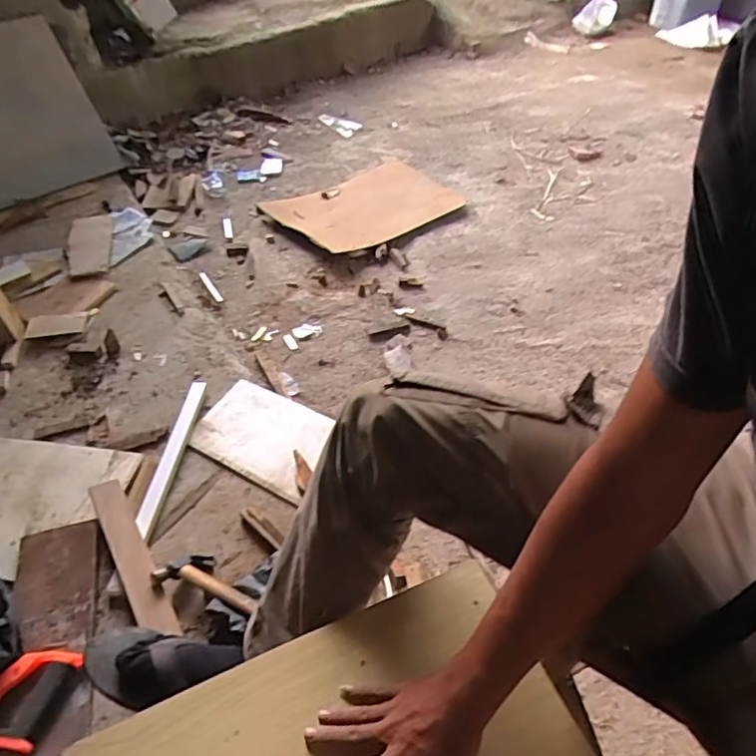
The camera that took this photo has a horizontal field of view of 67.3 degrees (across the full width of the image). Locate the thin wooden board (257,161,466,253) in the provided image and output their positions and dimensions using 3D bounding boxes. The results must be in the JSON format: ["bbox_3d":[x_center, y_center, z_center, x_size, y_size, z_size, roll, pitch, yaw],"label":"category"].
[{"bbox_3d":[-0.026,-0.553,1.786,0.538,0.029,0.374,-30,54,-27],"label":"thin wooden board"}]

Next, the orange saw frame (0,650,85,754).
[{"bbox_3d":[-0.495,0.438,0.784,0.111,0.016,0.132,8,46,6],"label":"orange saw frame"}]

